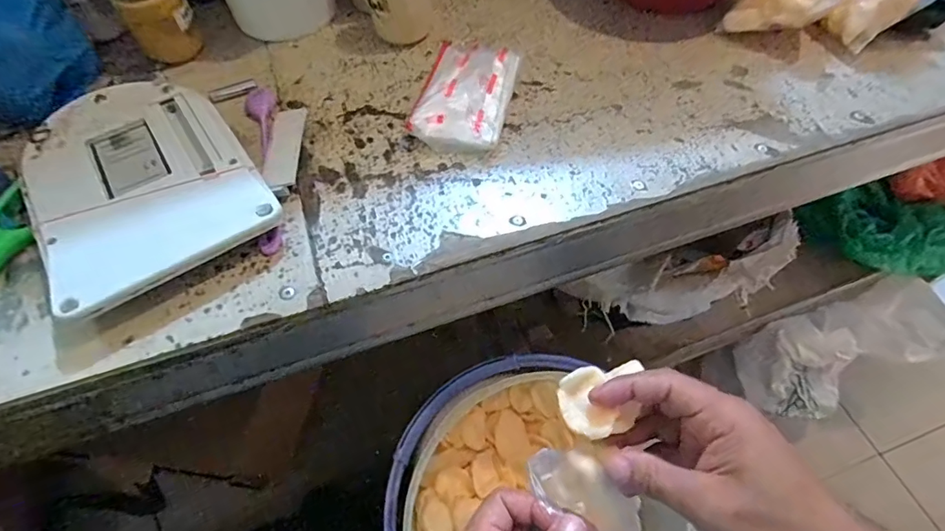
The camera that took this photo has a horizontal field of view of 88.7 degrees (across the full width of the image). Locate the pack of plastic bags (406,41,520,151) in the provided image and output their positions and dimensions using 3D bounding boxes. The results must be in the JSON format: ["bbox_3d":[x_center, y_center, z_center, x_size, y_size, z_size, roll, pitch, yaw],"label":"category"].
[{"bbox_3d":[-0.004,-0.159,0.433,0.074,0.028,0.135,10,58,7],"label":"pack of plastic bags"}]

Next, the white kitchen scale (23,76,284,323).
[{"bbox_3d":[-0.251,-0.064,0.372,0.144,0.035,0.198,-32,63,-19],"label":"white kitchen scale"}]

